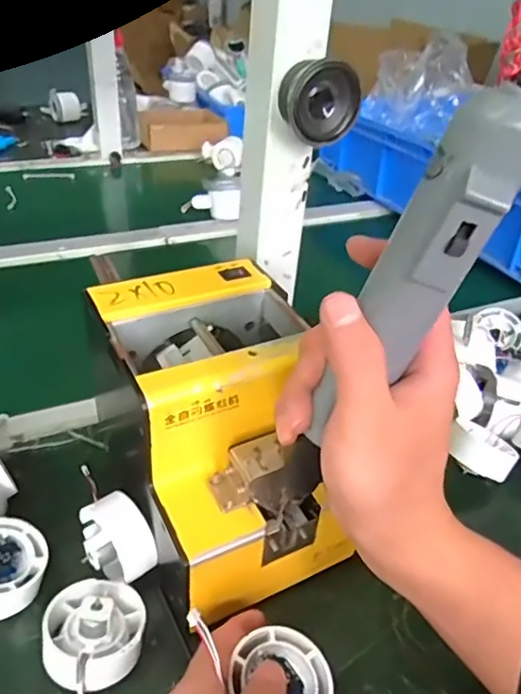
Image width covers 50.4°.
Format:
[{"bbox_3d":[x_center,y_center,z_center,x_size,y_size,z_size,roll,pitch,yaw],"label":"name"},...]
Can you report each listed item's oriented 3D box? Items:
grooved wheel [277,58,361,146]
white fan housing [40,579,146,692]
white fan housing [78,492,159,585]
[{"bbox_3d":[0.040,-0.166,0.377,0.051,0.051,0.024,-9,23,-16],"label":"grooved wheel"},{"bbox_3d":[-0.094,0.159,0.313,0.054,0.030,0.059,3,36,-2],"label":"white fan housing"},{"bbox_3d":[-0.089,0.126,0.349,0.037,0.049,0.043,-19,42,-29],"label":"white fan housing"}]

